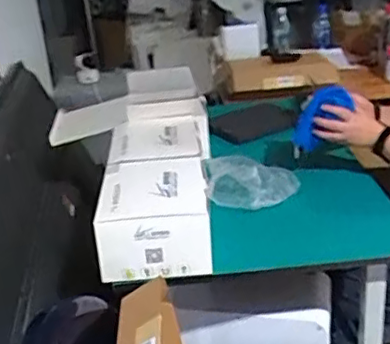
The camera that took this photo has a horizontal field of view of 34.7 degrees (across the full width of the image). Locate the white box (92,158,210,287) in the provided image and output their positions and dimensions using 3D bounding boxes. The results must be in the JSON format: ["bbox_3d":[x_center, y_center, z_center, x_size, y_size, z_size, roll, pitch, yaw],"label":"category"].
[{"bbox_3d":[-0.076,0.085,1.223,0.203,0.137,0.256,-5,24,0],"label":"white box"}]

